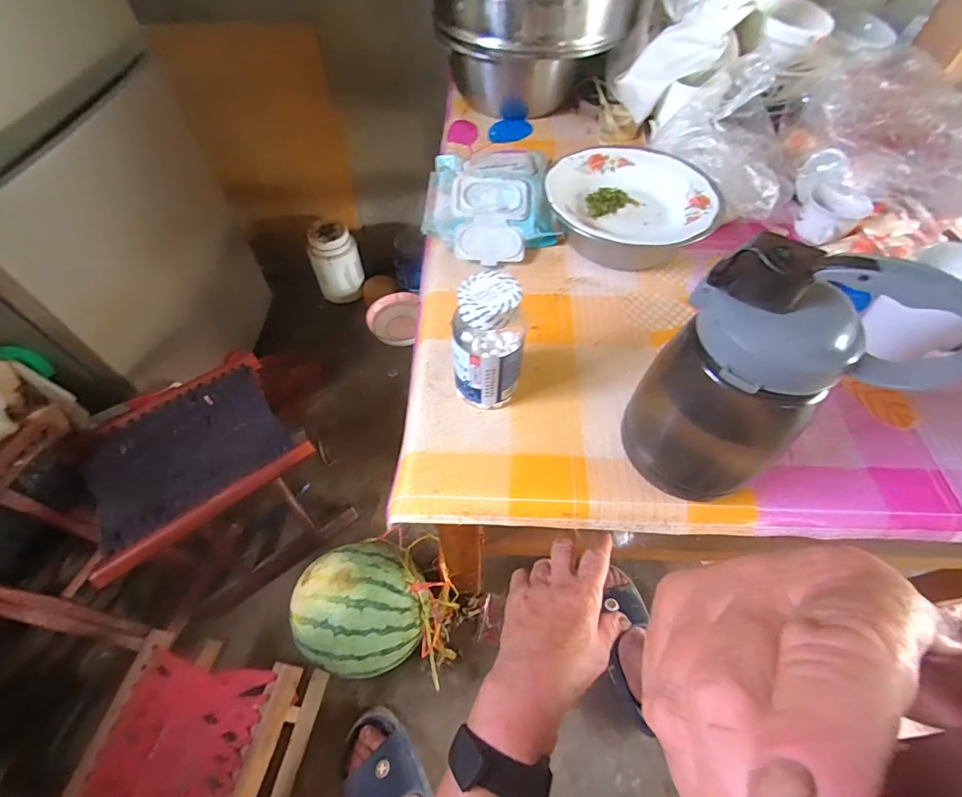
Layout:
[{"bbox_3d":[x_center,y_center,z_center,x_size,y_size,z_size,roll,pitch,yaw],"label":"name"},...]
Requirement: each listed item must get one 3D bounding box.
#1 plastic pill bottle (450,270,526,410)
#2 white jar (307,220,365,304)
[{"bbox_3d":[0.006,-0.046,0.393,0.061,0.121,0.056,-1,57,-2],"label":"plastic pill bottle"},{"bbox_3d":[-0.382,-0.361,1.168,0.122,0.190,0.126,-20,59,-13],"label":"white jar"}]

